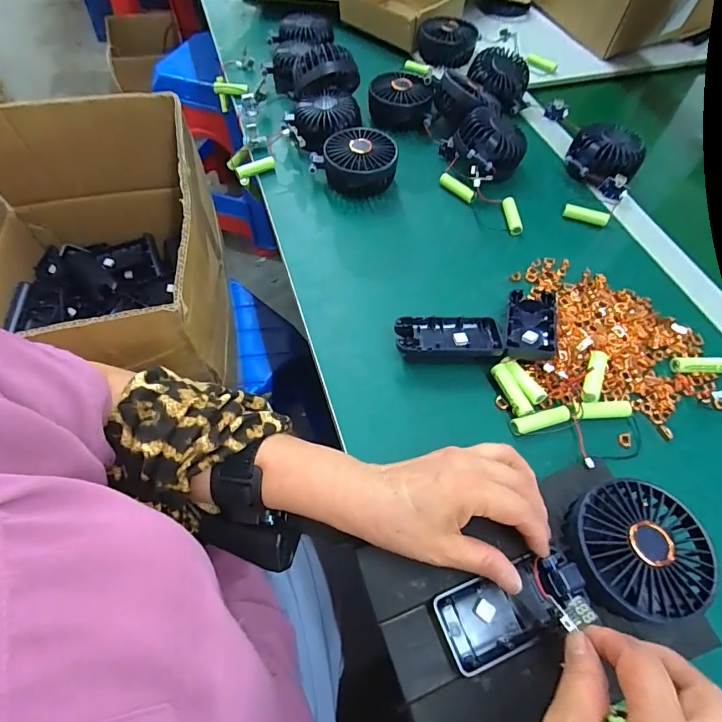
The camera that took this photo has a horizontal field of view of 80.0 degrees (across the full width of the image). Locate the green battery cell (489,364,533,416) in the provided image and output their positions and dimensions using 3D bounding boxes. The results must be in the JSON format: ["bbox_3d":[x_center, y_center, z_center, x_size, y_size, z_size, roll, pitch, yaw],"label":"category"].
[{"bbox_3d":[0.131,0.027,0.379,0.015,0.013,0.049,-19,62,-13],"label":"green battery cell"}]

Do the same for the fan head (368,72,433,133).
[{"bbox_3d":[0.052,-0.351,0.586,0.082,0.046,0.073,1,59,-2],"label":"fan head"}]

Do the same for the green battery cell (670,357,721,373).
[{"bbox_3d":[0.317,0.004,0.401,0.050,0.012,0.015,6,59,1],"label":"green battery cell"}]

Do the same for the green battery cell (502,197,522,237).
[{"bbox_3d":[0.176,-0.169,0.503,0.015,0.011,0.054,-2,59,-4],"label":"green battery cell"}]

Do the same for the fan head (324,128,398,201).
[{"bbox_3d":[-0.001,-0.234,0.515,0.085,0.046,0.082,3,59,-1],"label":"fan head"}]

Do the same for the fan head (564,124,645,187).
[{"bbox_3d":[0.305,-0.256,0.538,0.085,0.043,0.087,29,62,14],"label":"fan head"}]

